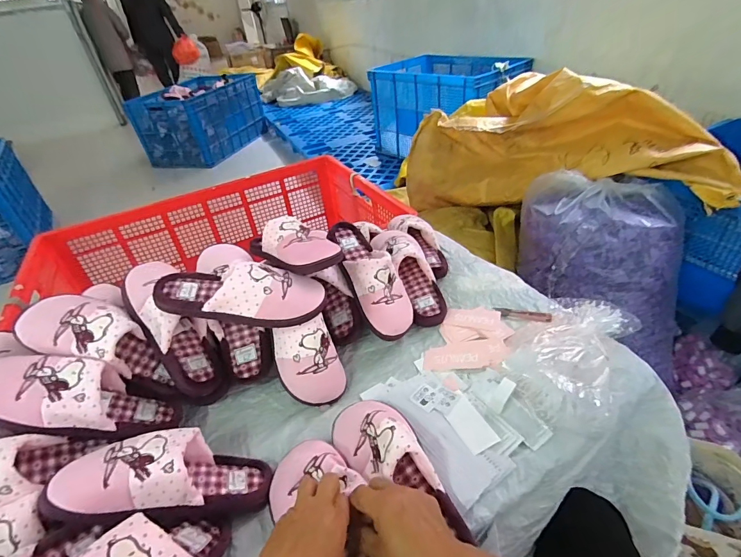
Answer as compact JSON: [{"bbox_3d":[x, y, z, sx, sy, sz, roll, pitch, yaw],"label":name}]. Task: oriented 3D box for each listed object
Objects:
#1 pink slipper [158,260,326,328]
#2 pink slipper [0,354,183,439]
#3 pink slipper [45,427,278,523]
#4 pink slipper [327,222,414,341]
[{"bbox_3d":[-0.195,0.016,0.576,0.246,0.066,0.093,4,44,-6],"label":"pink slipper"},{"bbox_3d":[-0.388,0.162,0.522,0.247,0.079,0.098,26,26,-28],"label":"pink slipper"},{"bbox_3d":[-0.247,0.245,0.478,0.246,0.076,0.090,16,29,-26],"label":"pink slipper"},{"bbox_3d":[0.004,-0.015,0.702,0.100,0.075,0.251,-20,65,-16],"label":"pink slipper"}]

